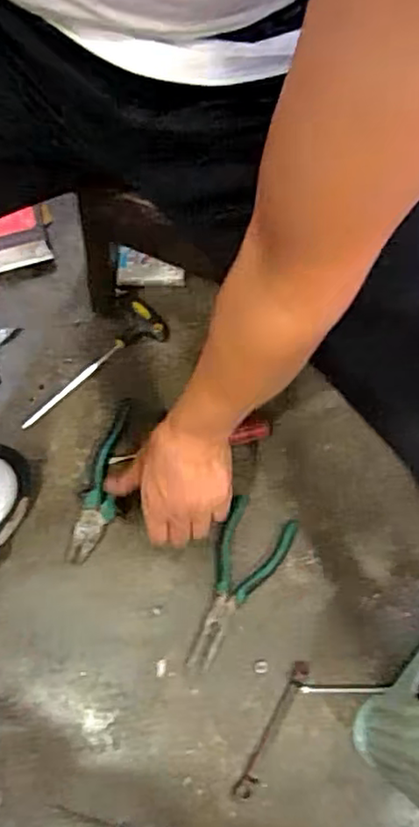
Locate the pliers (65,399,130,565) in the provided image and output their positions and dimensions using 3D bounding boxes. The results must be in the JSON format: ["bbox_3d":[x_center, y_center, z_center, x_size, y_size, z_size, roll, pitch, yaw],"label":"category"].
[{"bbox_3d":[-0.121,0.074,0.728,0.046,0.019,0.193,11,70,1],"label":"pliers"}]

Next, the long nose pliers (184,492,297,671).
[{"bbox_3d":[0.030,0.190,0.700,0.074,0.016,0.184,22,71,5],"label":"long nose pliers"}]

